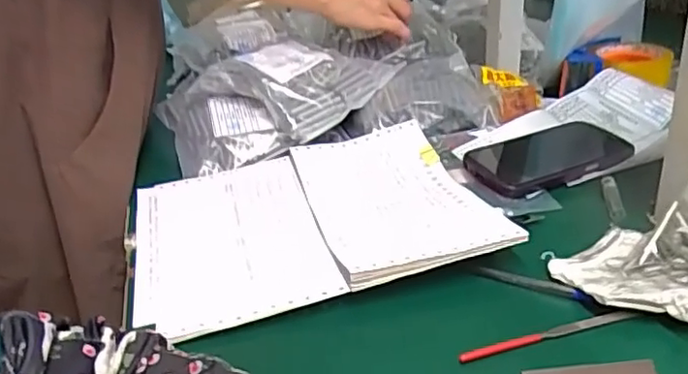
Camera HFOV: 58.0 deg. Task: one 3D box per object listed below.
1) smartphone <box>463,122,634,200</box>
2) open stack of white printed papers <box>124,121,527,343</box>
[{"bbox_3d":[0.209,-0.033,0.615,0.176,0.014,0.089,-16,30,-21],"label":"smartphone"},{"bbox_3d":[-0.037,0.025,0.537,0.296,0.025,0.233,-10,28,-11],"label":"open stack of white printed papers"}]

